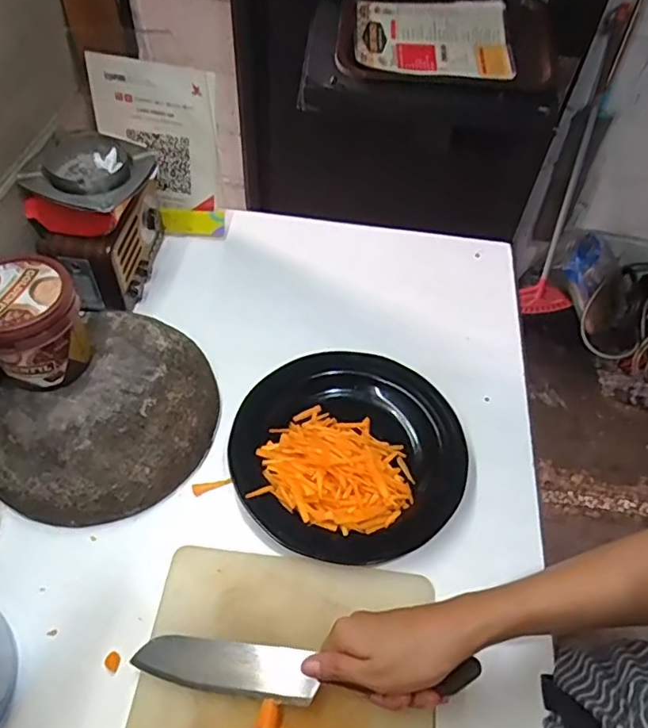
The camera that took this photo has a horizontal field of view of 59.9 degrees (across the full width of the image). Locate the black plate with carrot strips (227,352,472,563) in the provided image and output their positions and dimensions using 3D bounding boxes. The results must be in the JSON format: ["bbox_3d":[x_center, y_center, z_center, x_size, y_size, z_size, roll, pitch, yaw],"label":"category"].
[{"bbox_3d":[0.024,0.079,0.554,0.222,0.047,0.214,2,52,-2],"label":"black plate with carrot strips"}]

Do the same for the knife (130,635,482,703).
[{"bbox_3d":[-0.018,0.231,0.420,0.256,0.013,0.034,0,52,9],"label":"knife"}]

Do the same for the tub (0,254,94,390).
[{"bbox_3d":[-0.271,-0.034,0.519,0.094,0.095,0.090,2,52,-2],"label":"tub"}]

